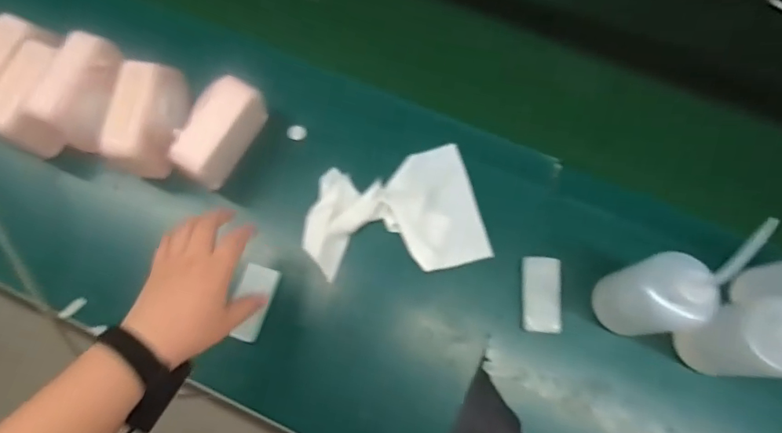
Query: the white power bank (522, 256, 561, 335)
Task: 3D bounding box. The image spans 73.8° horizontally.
[{"bbox_3d":[0.184,0.095,0.636,0.043,0.019,0.090,4,75,1],"label":"white power bank"}]

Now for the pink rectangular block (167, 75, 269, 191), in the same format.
[{"bbox_3d":[-0.214,-0.102,0.653,0.059,0.093,0.131,32,77,9],"label":"pink rectangular block"}]

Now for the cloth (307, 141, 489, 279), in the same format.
[{"bbox_3d":[0.002,-0.002,0.664,0.219,0.023,0.153,-10,75,-2],"label":"cloth"}]

